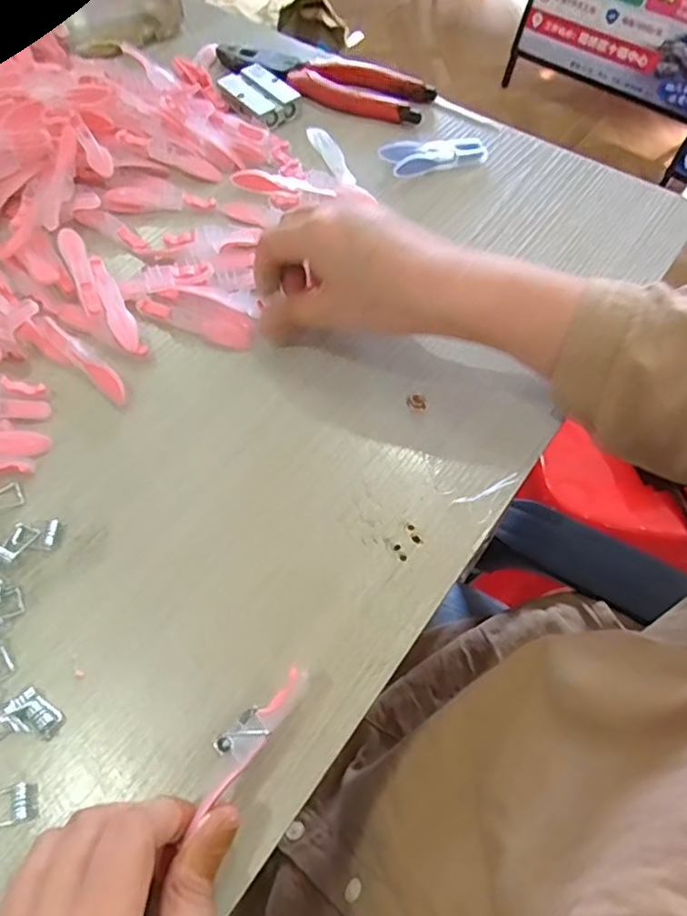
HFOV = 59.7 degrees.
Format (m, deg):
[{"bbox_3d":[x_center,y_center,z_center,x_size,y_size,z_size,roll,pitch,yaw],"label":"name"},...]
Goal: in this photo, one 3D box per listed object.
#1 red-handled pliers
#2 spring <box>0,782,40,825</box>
[{"bbox_3d":[-0.021,-0.316,0.494,0.189,0.013,0.055,27,64,14],"label":"red-handled pliers"},{"bbox_3d":[-0.139,0.144,0.247,0.025,0.006,0.015,-15,62,-9],"label":"spring"}]

